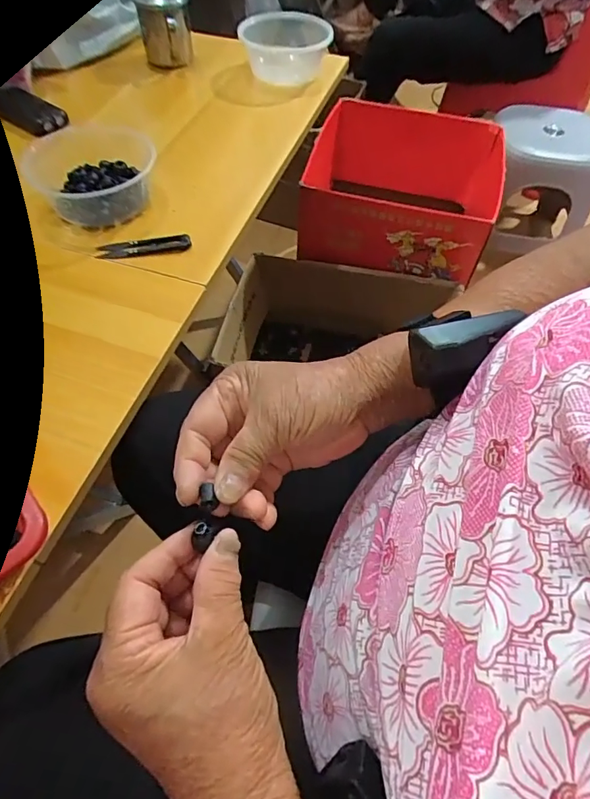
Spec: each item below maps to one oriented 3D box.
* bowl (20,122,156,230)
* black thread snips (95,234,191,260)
[{"bbox_3d":[-0.236,-0.267,0.550,0.146,0.049,0.149,1,56,-1],"label":"bowl"},{"bbox_3d":[-0.166,-0.168,0.509,0.100,0.013,0.020,-8,57,-7],"label":"black thread snips"}]

